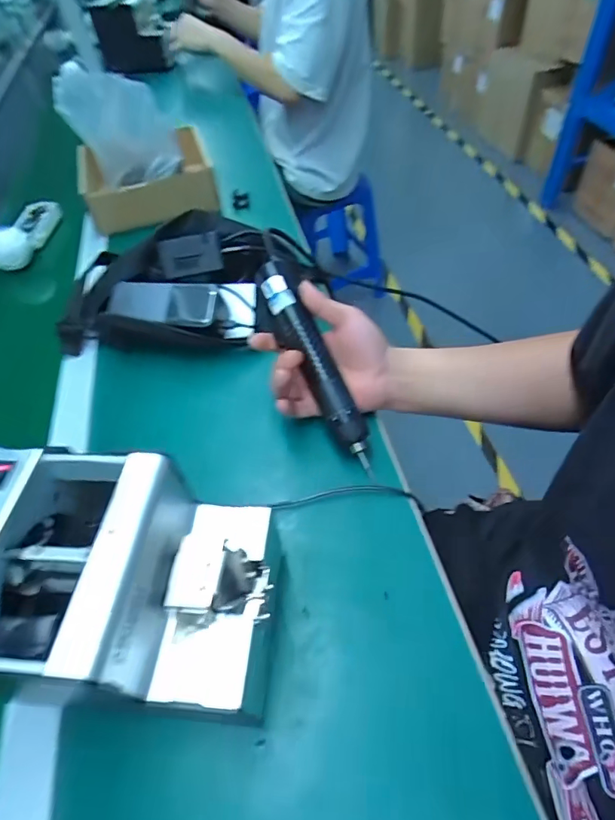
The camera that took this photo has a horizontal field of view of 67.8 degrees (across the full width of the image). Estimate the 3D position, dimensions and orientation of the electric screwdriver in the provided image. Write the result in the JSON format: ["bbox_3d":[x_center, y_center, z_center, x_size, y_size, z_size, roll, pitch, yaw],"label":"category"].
[{"bbox_3d":[0.007,-0.044,0.443,0.036,0.040,0.211,-24,80,-13],"label":"electric screwdriver"}]

